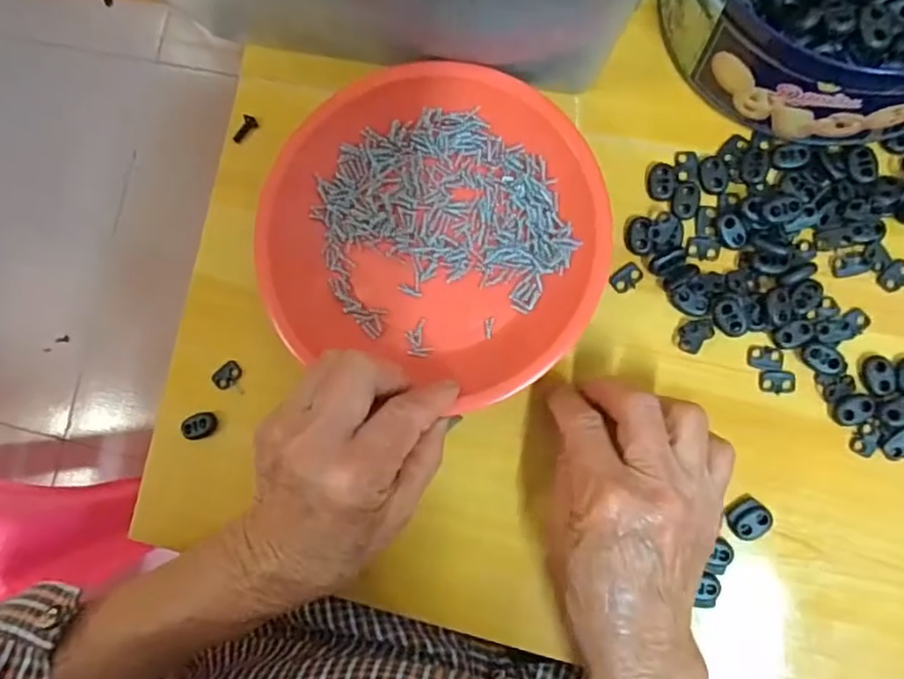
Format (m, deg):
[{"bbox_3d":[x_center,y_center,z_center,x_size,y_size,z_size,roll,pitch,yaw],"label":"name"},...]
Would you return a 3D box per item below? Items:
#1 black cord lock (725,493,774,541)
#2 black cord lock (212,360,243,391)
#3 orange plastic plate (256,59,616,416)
[{"bbox_3d":[0.162,0.097,0.331,0.022,0.008,0.021,-45,83,2],"label":"black cord lock"},{"bbox_3d":[-0.137,0.022,0.371,0.019,0.004,0.013,-43,83,3],"label":"black cord lock"},{"bbox_3d":[-0.009,-0.063,0.348,0.190,0.025,0.172,21,89,7],"label":"orange plastic plate"}]

